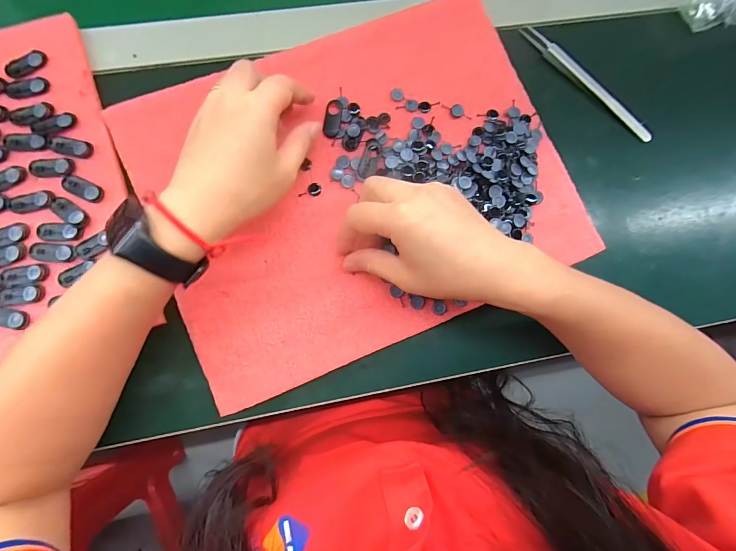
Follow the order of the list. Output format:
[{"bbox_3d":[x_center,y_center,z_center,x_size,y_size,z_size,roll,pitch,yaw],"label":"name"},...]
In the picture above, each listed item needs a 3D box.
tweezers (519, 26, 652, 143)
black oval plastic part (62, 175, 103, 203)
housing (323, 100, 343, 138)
[{"bbox_3d":[0.202,-0.177,0.336,0.152,0.014,0.014,41,82,2],"label":"tweezers"},{"bbox_3d":[-0.221,-0.068,0.282,0.033,0.004,0.014,25,82,0],"label":"black oval plastic part"},{"bbox_3d":[-0.029,-0.132,0.305,0.014,0.004,0.033,9,82,-3],"label":"housing"}]

